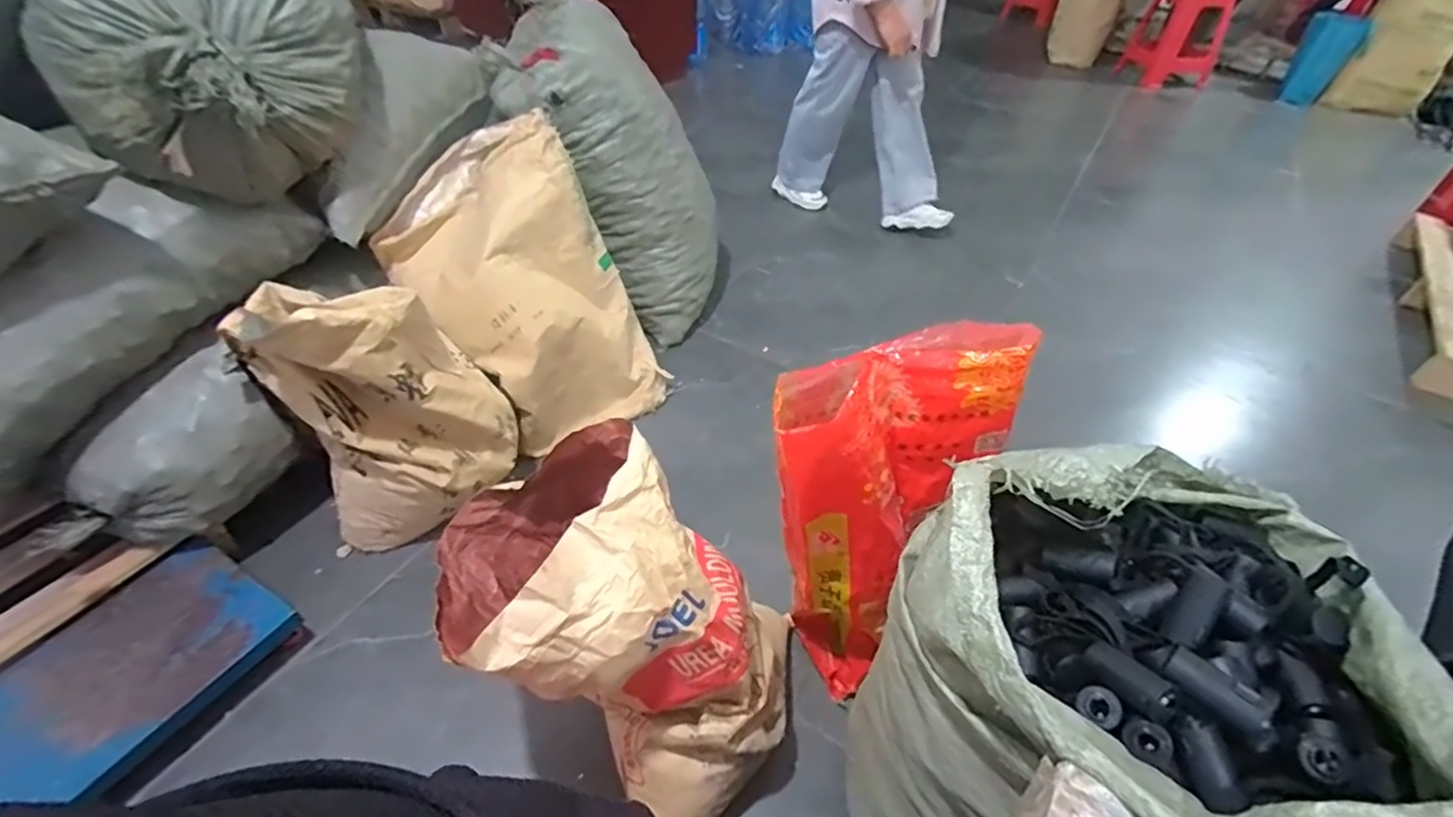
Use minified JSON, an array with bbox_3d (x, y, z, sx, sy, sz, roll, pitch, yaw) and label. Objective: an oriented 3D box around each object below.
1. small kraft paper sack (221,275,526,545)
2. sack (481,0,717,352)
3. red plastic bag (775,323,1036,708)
[{"bbox_3d":[-0.633,-0.010,1.192,0.354,0.517,0.299,-28,52,-27],"label":"small kraft paper sack"},{"bbox_3d":[-0.269,-0.599,1.614,0.320,0.901,0.336,-2,38,35],"label":"sack"},{"bbox_3d":[0.209,0.174,0.973,0.257,0.617,0.293,25,49,21],"label":"red plastic bag"}]

